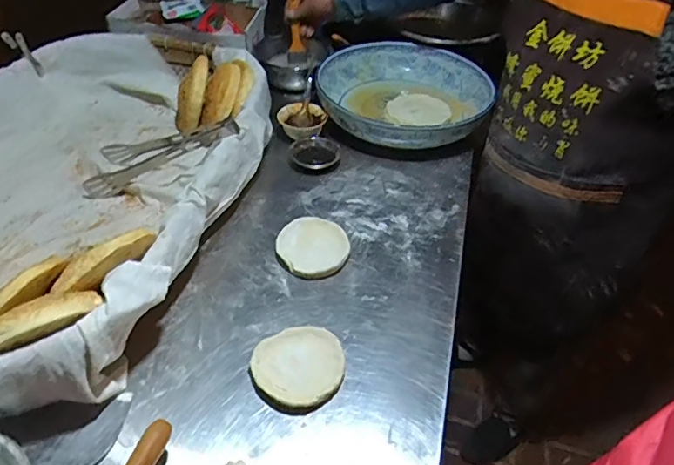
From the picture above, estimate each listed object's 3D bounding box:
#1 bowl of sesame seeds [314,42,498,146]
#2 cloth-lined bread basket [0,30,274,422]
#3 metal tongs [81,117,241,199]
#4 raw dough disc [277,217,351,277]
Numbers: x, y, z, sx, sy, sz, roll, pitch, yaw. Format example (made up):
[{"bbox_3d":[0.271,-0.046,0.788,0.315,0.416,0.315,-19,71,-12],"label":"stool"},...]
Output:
[{"bbox_3d":[0.134,-0.272,1.030,0.330,0.101,0.334,3,43,-2],"label":"bowl of sesame seeds"},{"bbox_3d":[-0.401,-0.077,0.747,0.477,0.141,0.730,11,44,7],"label":"cloth-lined bread basket"},{"bbox_3d":[-0.286,-0.134,0.847,0.269,0.045,0.111,-19,46,11],"label":"metal tongs"},{"bbox_3d":[-0.036,0.019,0.762,0.108,0.014,0.105,3,43,-2],"label":"raw dough disc"}]

